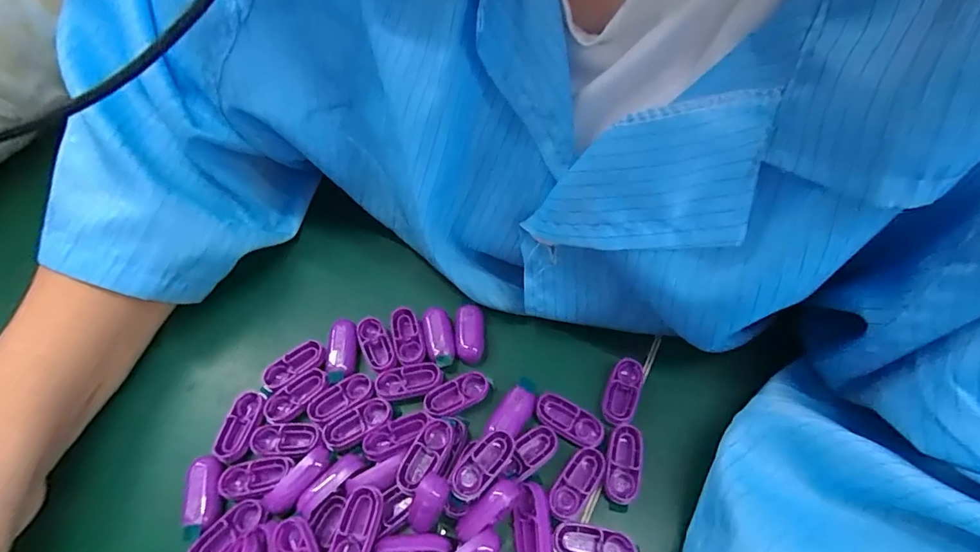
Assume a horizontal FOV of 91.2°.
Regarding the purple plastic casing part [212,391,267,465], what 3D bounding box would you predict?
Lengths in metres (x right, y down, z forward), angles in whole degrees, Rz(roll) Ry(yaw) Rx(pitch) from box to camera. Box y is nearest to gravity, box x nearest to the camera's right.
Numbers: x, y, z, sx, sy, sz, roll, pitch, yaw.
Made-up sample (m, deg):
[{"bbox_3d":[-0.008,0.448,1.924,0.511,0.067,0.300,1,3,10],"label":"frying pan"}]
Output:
[{"bbox_3d":[-0.124,0.074,0.238,0.015,0.006,0.034,8,58,10],"label":"purple plastic casing part"}]

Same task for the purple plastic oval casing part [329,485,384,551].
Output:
[{"bbox_3d":[-0.056,0.107,0.202,0.015,0.010,0.033,10,59,11],"label":"purple plastic oval casing part"}]

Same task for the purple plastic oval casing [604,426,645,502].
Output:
[{"bbox_3d":[0.062,0.086,0.221,0.015,0.007,0.034,12,59,12],"label":"purple plastic oval casing"}]

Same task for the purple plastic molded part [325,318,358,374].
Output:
[{"bbox_3d":[-0.080,0.037,0.258,0.015,0.004,0.028,1,57,5],"label":"purple plastic molded part"}]

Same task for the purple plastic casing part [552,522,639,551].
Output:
[{"bbox_3d":[0.045,0.116,0.204,0.034,0.008,0.016,6,58,8],"label":"purple plastic casing part"}]

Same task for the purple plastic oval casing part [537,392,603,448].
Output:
[{"bbox_3d":[0.038,0.070,0.232,0.034,0.007,0.014,27,63,20],"label":"purple plastic oval casing part"}]

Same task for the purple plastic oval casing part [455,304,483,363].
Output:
[{"bbox_3d":[-0.011,0.032,0.264,0.015,0.011,0.031,-4,57,2],"label":"purple plastic oval casing part"}]

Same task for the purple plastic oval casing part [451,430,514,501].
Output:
[{"bbox_3d":[-0.003,0.085,0.214,0.016,0.012,0.033,32,65,22],"label":"purple plastic oval casing part"}]

